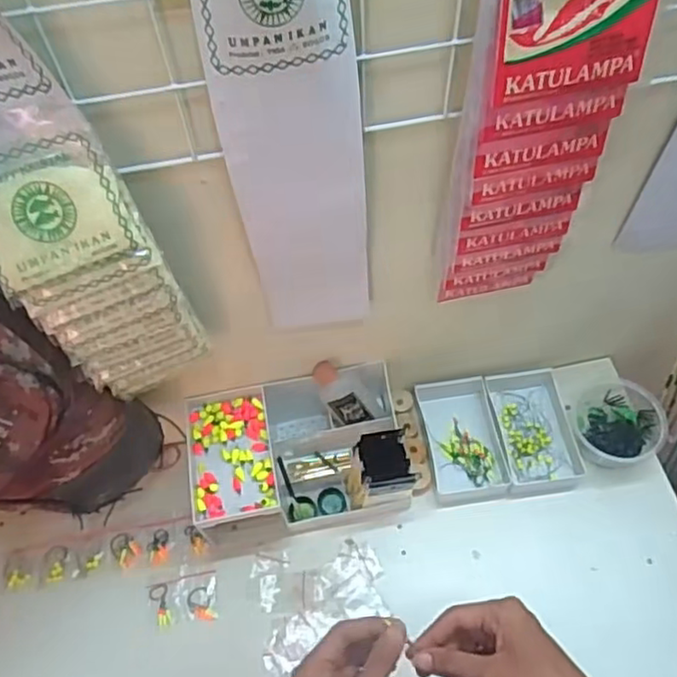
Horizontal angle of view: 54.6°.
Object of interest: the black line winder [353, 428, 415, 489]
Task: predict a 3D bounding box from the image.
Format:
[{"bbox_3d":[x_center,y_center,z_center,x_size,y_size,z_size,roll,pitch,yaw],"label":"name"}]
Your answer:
[{"bbox_3d":[0.049,0.125,0.684,0.055,0.010,0.057,-3,68,-20],"label":"black line winder"}]

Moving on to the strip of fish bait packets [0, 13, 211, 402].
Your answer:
[{"bbox_3d":[-0.182,-0.072,0.447,0.106,0.342,0.061,-21,59,-10],"label":"strip of fish bait packets"}]

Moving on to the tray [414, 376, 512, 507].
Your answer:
[{"bbox_3d":[0.146,0.115,0.778,0.083,0.029,0.156,-7,57,-1],"label":"tray"}]

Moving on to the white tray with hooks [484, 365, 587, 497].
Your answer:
[{"bbox_3d":[0.231,0.105,0.780,0.086,0.034,0.153,-8,57,-1],"label":"white tray with hooks"}]

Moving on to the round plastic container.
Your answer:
[{"bbox_3d":[0.327,0.091,0.765,0.100,0.056,0.100,-2,57,3],"label":"round plastic container"}]

